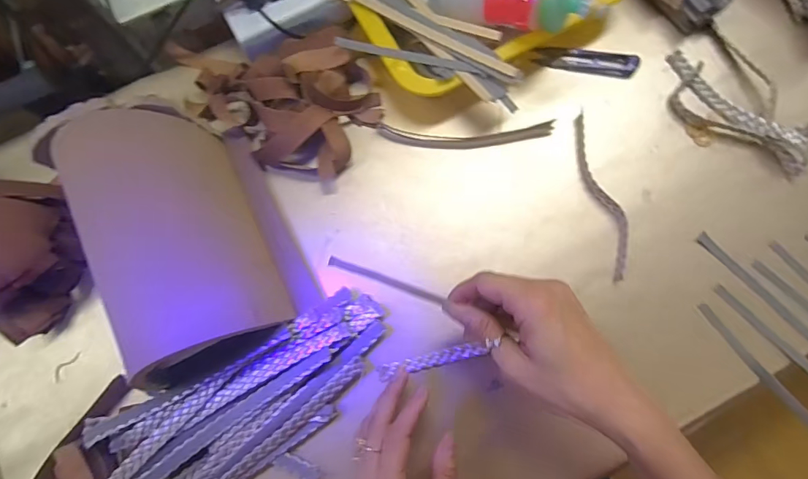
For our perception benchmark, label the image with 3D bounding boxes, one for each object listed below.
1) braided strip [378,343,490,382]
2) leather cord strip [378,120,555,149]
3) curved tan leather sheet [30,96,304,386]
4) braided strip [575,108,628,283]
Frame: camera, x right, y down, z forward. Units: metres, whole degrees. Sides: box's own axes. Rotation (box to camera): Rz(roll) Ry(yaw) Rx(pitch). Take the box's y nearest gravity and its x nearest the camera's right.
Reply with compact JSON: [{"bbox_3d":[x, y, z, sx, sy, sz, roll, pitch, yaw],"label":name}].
[{"bbox_3d":[0.025,0.103,0.374,0.094,0.005,0.013,-13,77,1],"label":"braided strip"},{"bbox_3d":[0.060,-0.100,0.426,0.166,0.009,0.022,-1,77,1],"label":"leather cord strip"},{"bbox_3d":[-0.175,0.002,0.347,0.105,0.107,0.203,-27,77,-5],"label":"curved tan leather sheet"},{"bbox_3d":[0.185,-0.044,0.410,0.023,0.011,0.165,-12,77,-1],"label":"braided strip"}]

